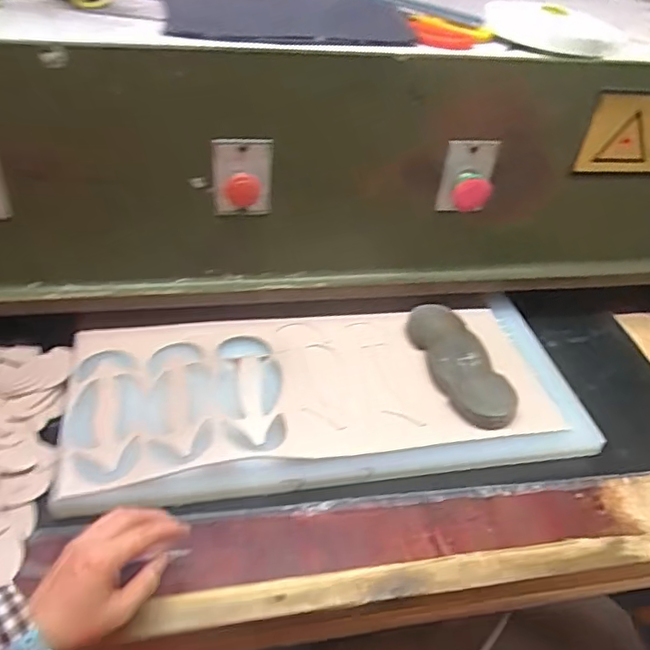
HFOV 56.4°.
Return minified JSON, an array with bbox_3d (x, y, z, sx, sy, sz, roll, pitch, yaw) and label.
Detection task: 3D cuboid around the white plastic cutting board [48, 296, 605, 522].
[{"bbox_3d":[0.004,0.072,0.723,0.583,0.044,0.246,-5,41,-11],"label":"white plastic cutting board"}]

